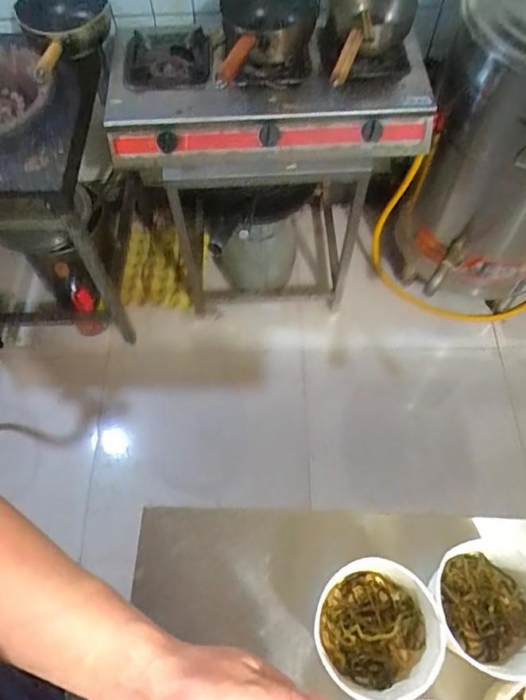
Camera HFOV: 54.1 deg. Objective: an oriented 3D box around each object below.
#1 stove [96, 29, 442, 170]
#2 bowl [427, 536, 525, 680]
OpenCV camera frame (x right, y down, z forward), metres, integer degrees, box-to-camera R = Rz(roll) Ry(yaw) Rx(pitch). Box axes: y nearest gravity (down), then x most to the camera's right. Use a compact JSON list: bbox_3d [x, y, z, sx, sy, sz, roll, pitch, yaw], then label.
[{"bbox_3d":[0.007,-0.598,1.150,0.703,0.152,0.363,-3,63,0],"label":"stove"},{"bbox_3d":[0.231,0.256,0.521,0.124,0.070,0.115,-1,63,1],"label":"bowl"}]

